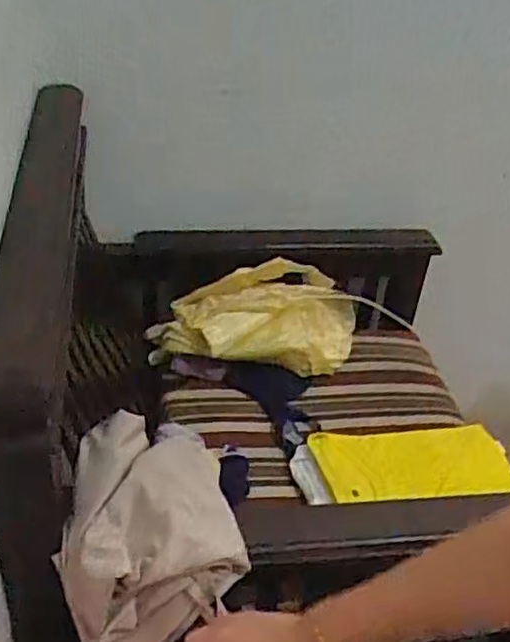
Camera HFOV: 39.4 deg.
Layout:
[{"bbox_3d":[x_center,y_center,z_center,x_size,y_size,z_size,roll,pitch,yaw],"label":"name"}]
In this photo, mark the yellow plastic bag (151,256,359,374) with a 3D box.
[{"bbox_3d":[0.008,-0.011,1.159,0.342,0.155,0.111,3,36,-4],"label":"yellow plastic bag"}]

